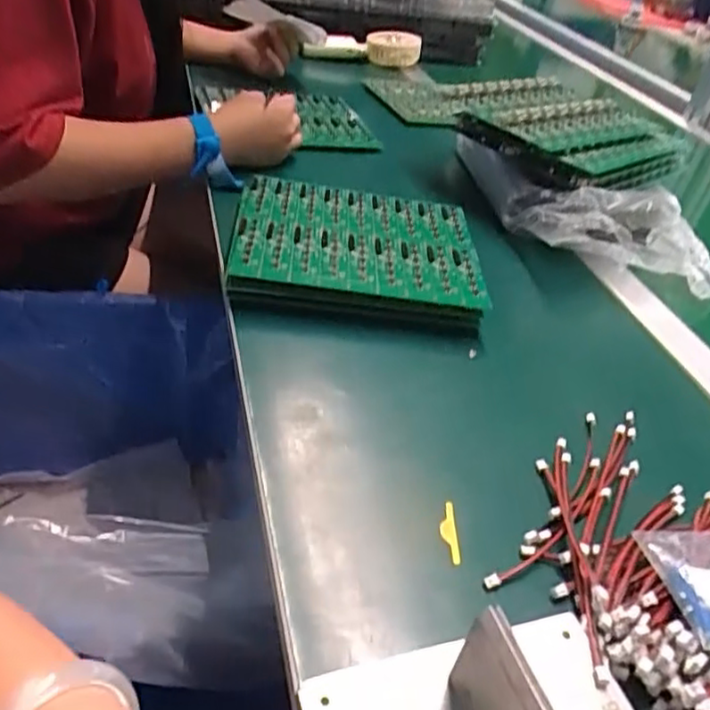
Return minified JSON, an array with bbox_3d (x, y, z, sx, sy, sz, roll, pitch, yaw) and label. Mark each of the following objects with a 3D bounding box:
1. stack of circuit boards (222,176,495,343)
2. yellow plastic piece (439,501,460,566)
[{"bbox_3d":[0.002,-0.089,0.566,0.198,0.045,0.173,5,37,-4],"label":"stack of circuit boards"},{"bbox_3d":[0.051,0.097,0.363,0.009,0.006,0.037,3,38,-6],"label":"yellow plastic piece"}]

